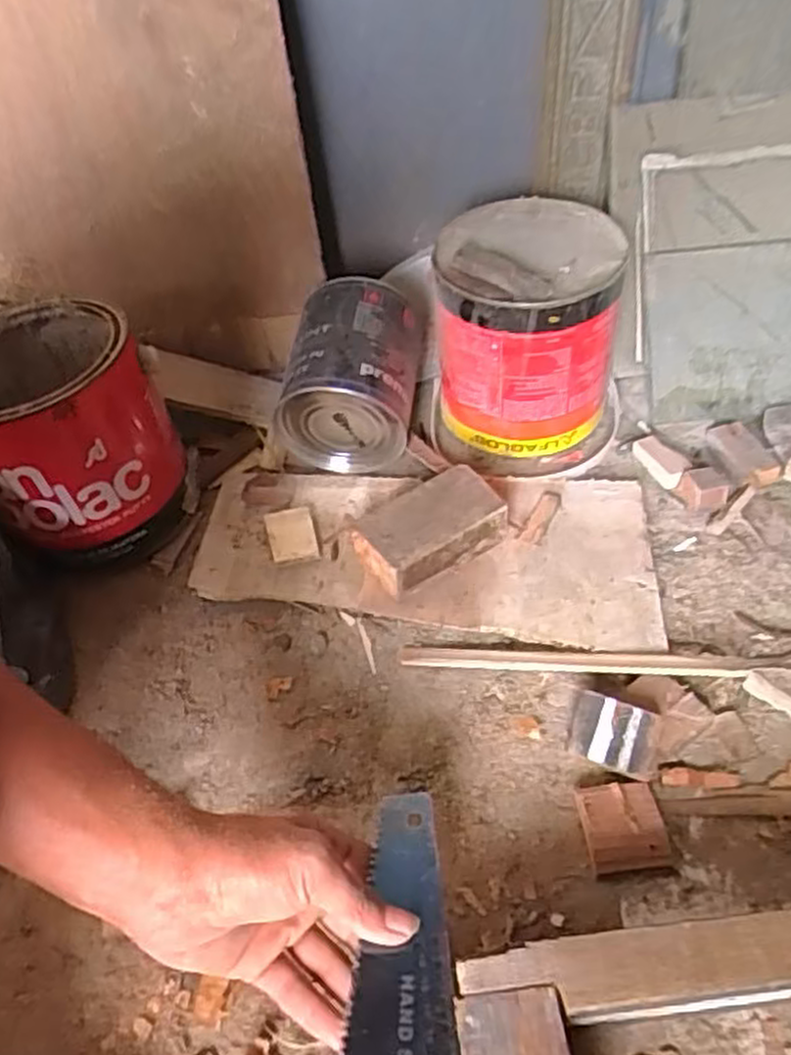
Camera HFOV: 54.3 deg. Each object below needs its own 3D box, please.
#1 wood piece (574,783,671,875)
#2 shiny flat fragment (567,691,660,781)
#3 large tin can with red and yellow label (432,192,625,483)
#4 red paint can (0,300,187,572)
[{"bbox_3d":[0.131,0.172,0.442,0.047,0.013,0.047,-6,46,0],"label":"wood piece"},{"bbox_3d":[0.134,0.127,0.475,0.055,0.011,0.040,17,73,29],"label":"shiny flat fragment"},{"bbox_3d":[0.110,-0.160,0.652,0.160,0.151,0.178,3,47,8],"label":"large tin can with red and yellow label"},{"bbox_3d":[-0.254,-0.069,0.605,0.151,0.162,0.156,-16,47,-9],"label":"red paint can"}]

